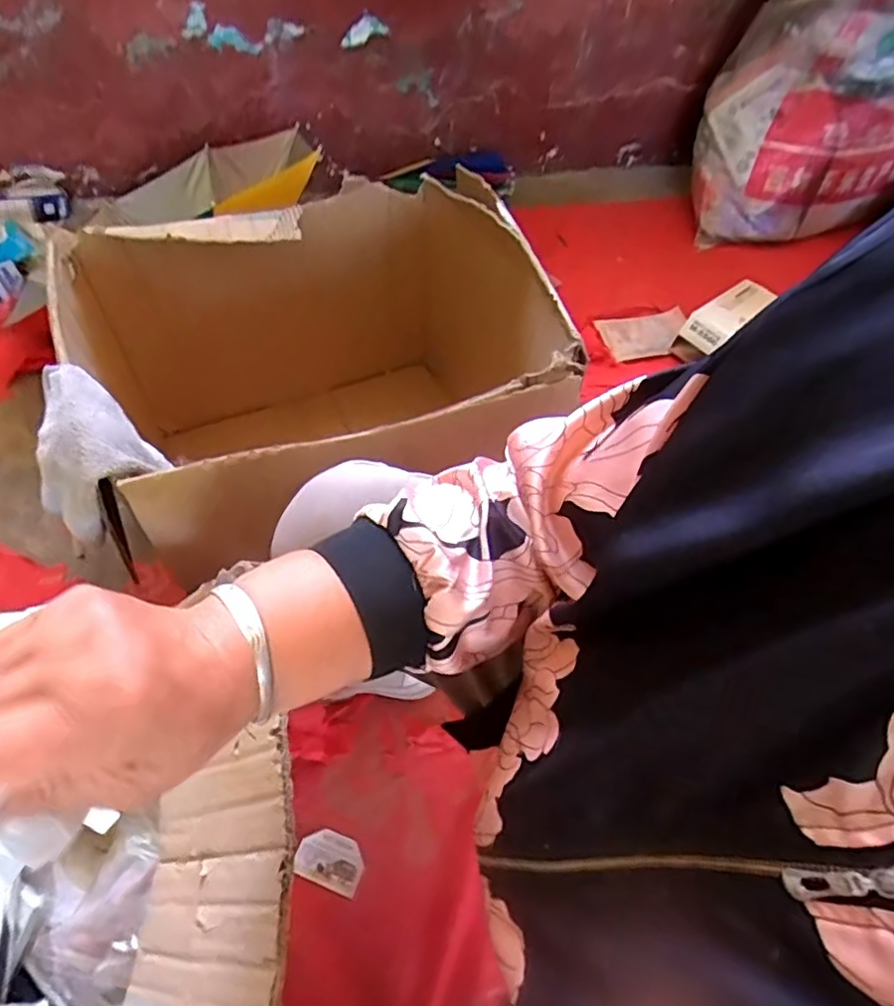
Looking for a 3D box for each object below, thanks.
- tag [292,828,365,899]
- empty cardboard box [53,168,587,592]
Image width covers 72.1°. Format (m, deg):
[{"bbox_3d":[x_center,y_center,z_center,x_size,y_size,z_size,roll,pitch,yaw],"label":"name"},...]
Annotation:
[{"bbox_3d":[-0.135,0.416,0.718,0.078,0.004,0.054,21,53,4],"label":"tag"},{"bbox_3d":[-0.164,-0.148,0.836,0.560,0.365,0.469,-17,61,-14],"label":"empty cardboard box"}]

